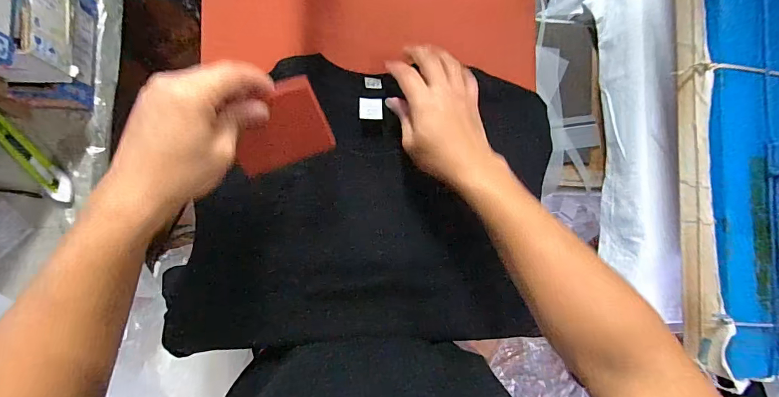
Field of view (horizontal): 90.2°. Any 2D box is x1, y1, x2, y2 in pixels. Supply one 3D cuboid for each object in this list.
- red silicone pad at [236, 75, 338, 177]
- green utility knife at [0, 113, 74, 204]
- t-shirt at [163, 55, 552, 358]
[{"bbox_3d":[-0.101,-0.062,0.356,0.088,0.080,0.008,-23,52,-5],"label":"red silicone pad"},{"bbox_3d":[-0.483,-0.061,0.523,0.032,0.013,0.160,-41,93,-9],"label":"green utility knife"},{"bbox_3d":[-0.027,0.015,0.471,0.440,0.035,0.330,0,87,-9],"label":"t-shirt"}]

